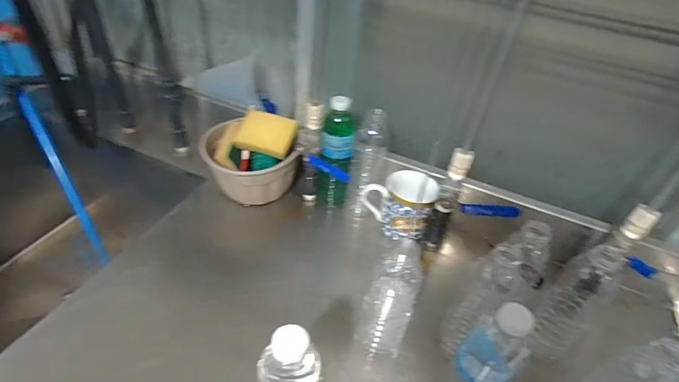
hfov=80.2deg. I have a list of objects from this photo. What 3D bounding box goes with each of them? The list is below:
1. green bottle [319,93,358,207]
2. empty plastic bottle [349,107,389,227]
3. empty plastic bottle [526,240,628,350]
[{"bbox_3d":[-0.005,-0.068,0.736,0.058,0.213,0.055,5,40,-3],"label":"green bottle"},{"bbox_3d":[0.050,-0.033,0.732,0.060,0.235,0.055,17,41,11],"label":"empty plastic bottle"},{"bbox_3d":[0.310,0.146,0.532,0.056,0.179,0.059,-26,51,-34],"label":"empty plastic bottle"}]

